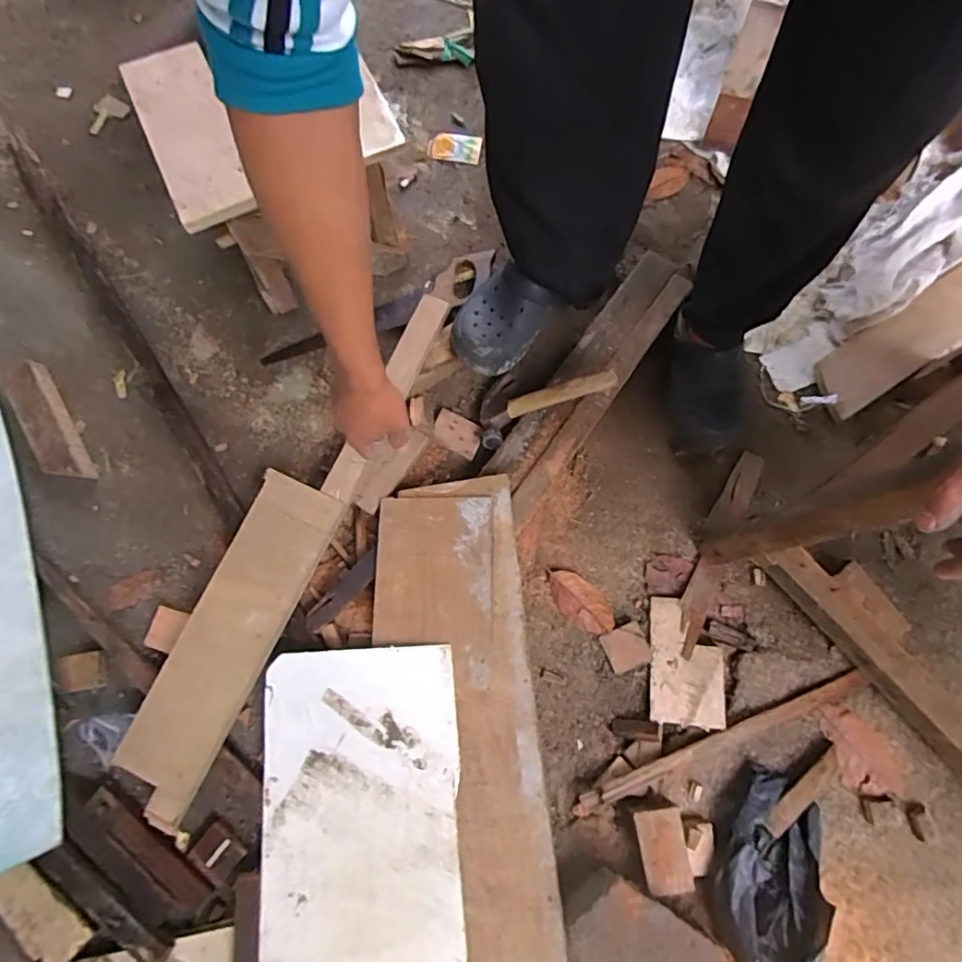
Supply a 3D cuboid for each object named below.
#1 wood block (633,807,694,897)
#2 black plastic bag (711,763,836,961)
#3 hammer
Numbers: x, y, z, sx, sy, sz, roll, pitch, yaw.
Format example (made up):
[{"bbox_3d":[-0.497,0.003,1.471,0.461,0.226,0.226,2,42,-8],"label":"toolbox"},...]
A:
[{"bbox_3d":[0.239,0.482,0.716,0.061,0.013,0.096,-8,75,-1],"label":"wood block"},{"bbox_3d":[0.376,0.510,0.708,0.139,0.078,0.231,25,77,7],"label":"black plastic bag"},{"bbox_3d":[0.099,-0.128,0.846,0.219,0.051,0.124,-13,77,22],"label":"hammer"}]

